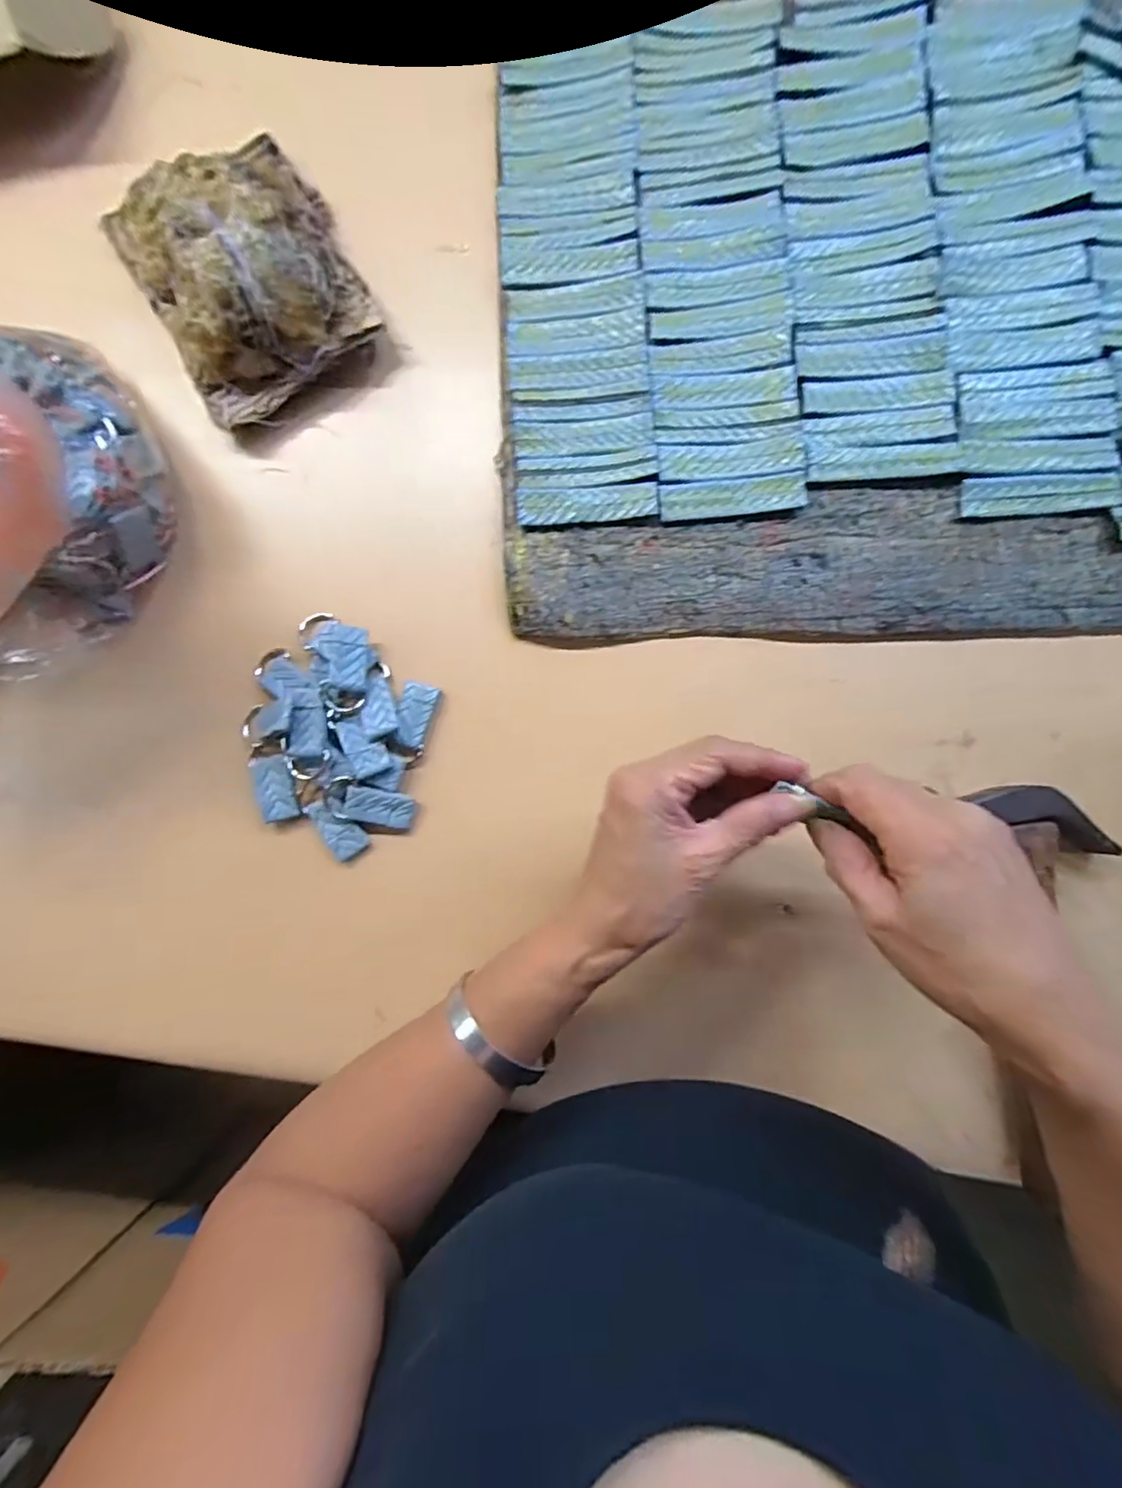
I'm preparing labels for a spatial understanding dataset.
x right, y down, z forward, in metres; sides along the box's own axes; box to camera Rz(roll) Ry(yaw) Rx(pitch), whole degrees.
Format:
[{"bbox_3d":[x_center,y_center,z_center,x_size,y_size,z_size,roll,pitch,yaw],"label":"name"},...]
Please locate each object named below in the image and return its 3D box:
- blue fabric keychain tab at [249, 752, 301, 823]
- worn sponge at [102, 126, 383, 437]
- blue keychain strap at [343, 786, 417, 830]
[{"bbox_3d":[-0.162,0.024,0.345,0.020,0.006,0.039,-19,82,-13],"label":"blue fabric keychain tab"},{"bbox_3d":[-0.178,-0.264,0.332,0.114,0.063,0.132,-27,85,3],"label":"worn sponge"},{"bbox_3d":[-0.101,0.036,0.337,0.038,0.005,0.018,12,88,-8],"label":"blue keychain strap"}]

